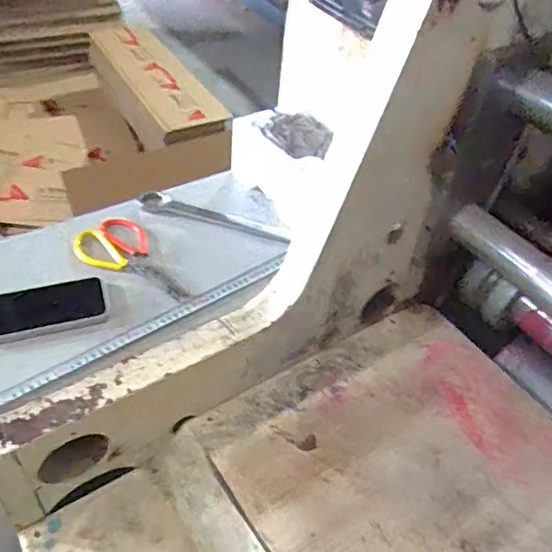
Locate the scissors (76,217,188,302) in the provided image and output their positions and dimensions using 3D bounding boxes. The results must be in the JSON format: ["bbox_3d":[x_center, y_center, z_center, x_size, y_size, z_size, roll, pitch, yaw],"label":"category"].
[{"bbox_3d":[-0.203,-0.024,0.815,0.206,0.014,0.096,32,50,23],"label":"scissors"}]

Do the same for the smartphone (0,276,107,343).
[{"bbox_3d":[-0.309,0.042,0.743,0.155,0.011,0.081,-13,48,-19],"label":"smartphone"}]

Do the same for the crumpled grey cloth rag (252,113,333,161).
[{"bbox_3d":[0.036,-0.231,0.915,0.120,0.031,0.081,27,48,20],"label":"crumpled grey cloth rag"}]

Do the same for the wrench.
[{"bbox_3d":[-0.099,-0.097,0.912,0.260,0.011,0.032,16,46,10],"label":"wrench"}]

